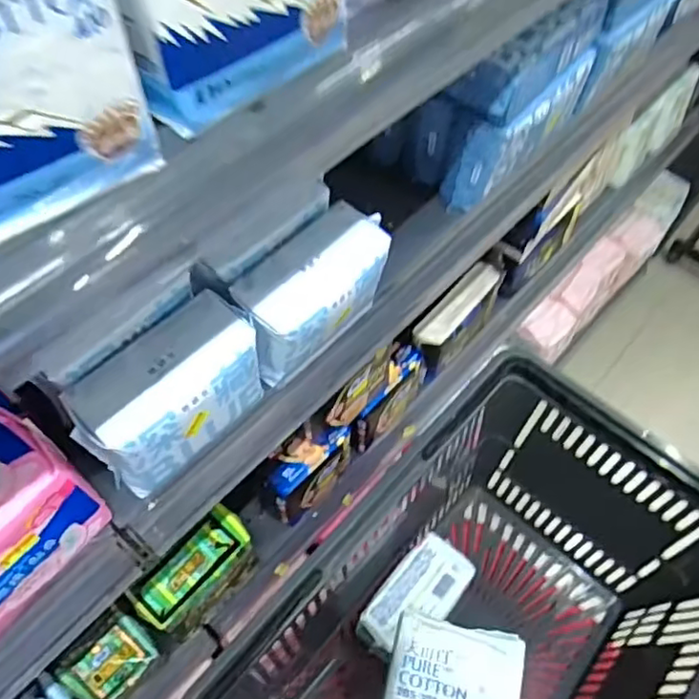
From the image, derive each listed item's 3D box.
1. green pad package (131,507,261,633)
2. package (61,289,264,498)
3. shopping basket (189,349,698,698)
[{"bbox_3d":[-0.154,0.236,0.659,0.054,0.084,0.122,36,63,18],"label":"green pad package"},{"bbox_3d":[-0.114,0.031,0.409,0.056,0.079,0.114,37,64,19],"label":"package"},{"bbox_3d":[0.130,0.295,0.623,0.309,0.275,0.452,38,64,19],"label":"shopping basket"}]

